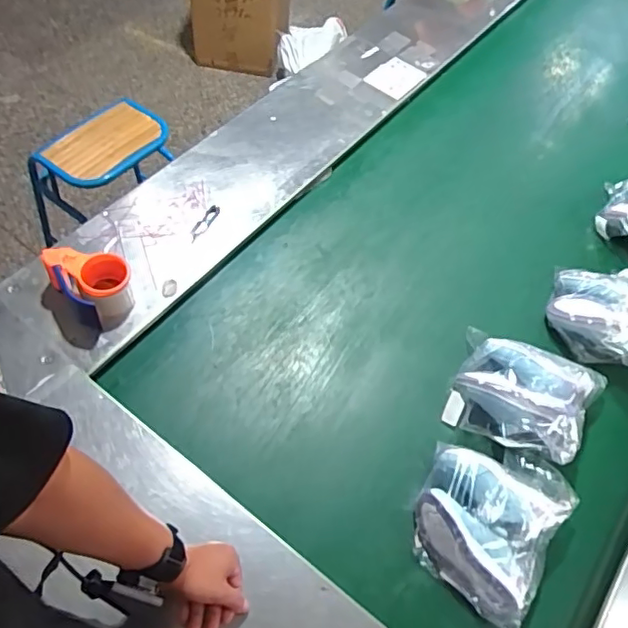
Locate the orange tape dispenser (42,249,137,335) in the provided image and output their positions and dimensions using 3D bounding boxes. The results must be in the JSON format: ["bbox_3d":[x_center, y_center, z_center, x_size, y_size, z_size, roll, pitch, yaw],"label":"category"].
[{"bbox_3d":[-0.371,-0.057,0.942,0.148,0.085,0.095,33,61,16],"label":"orange tape dispenser"}]

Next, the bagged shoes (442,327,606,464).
[{"bbox_3d":[0.330,0.122,0.897,0.204,0.086,0.187,29,60,14],"label":"bagged shoes"}]

